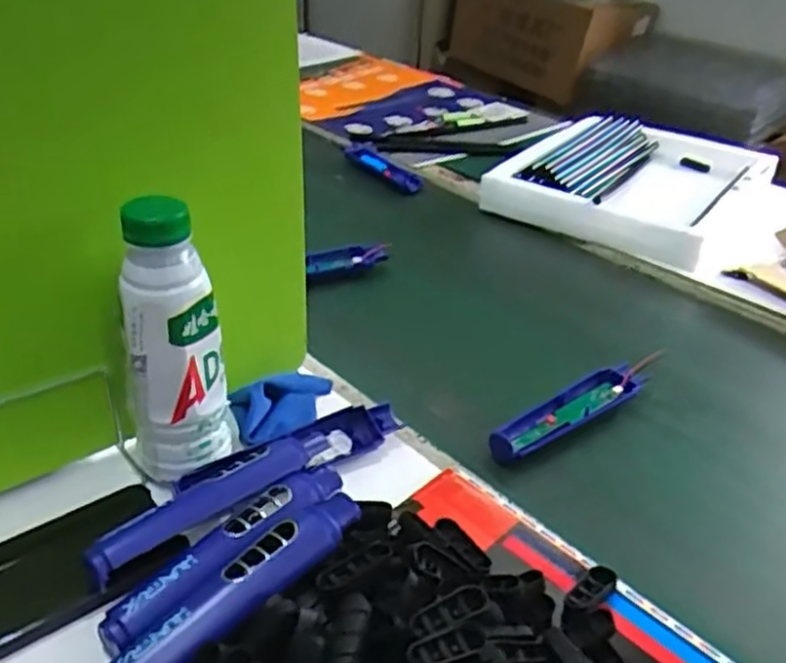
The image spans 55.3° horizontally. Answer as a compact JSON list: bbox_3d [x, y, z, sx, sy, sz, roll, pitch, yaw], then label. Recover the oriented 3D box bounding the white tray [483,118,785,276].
[{"bbox_3d":[0.342,-0.220,1.065,0.298,0.044,0.405,24,38,29],"label":"white tray"}]

